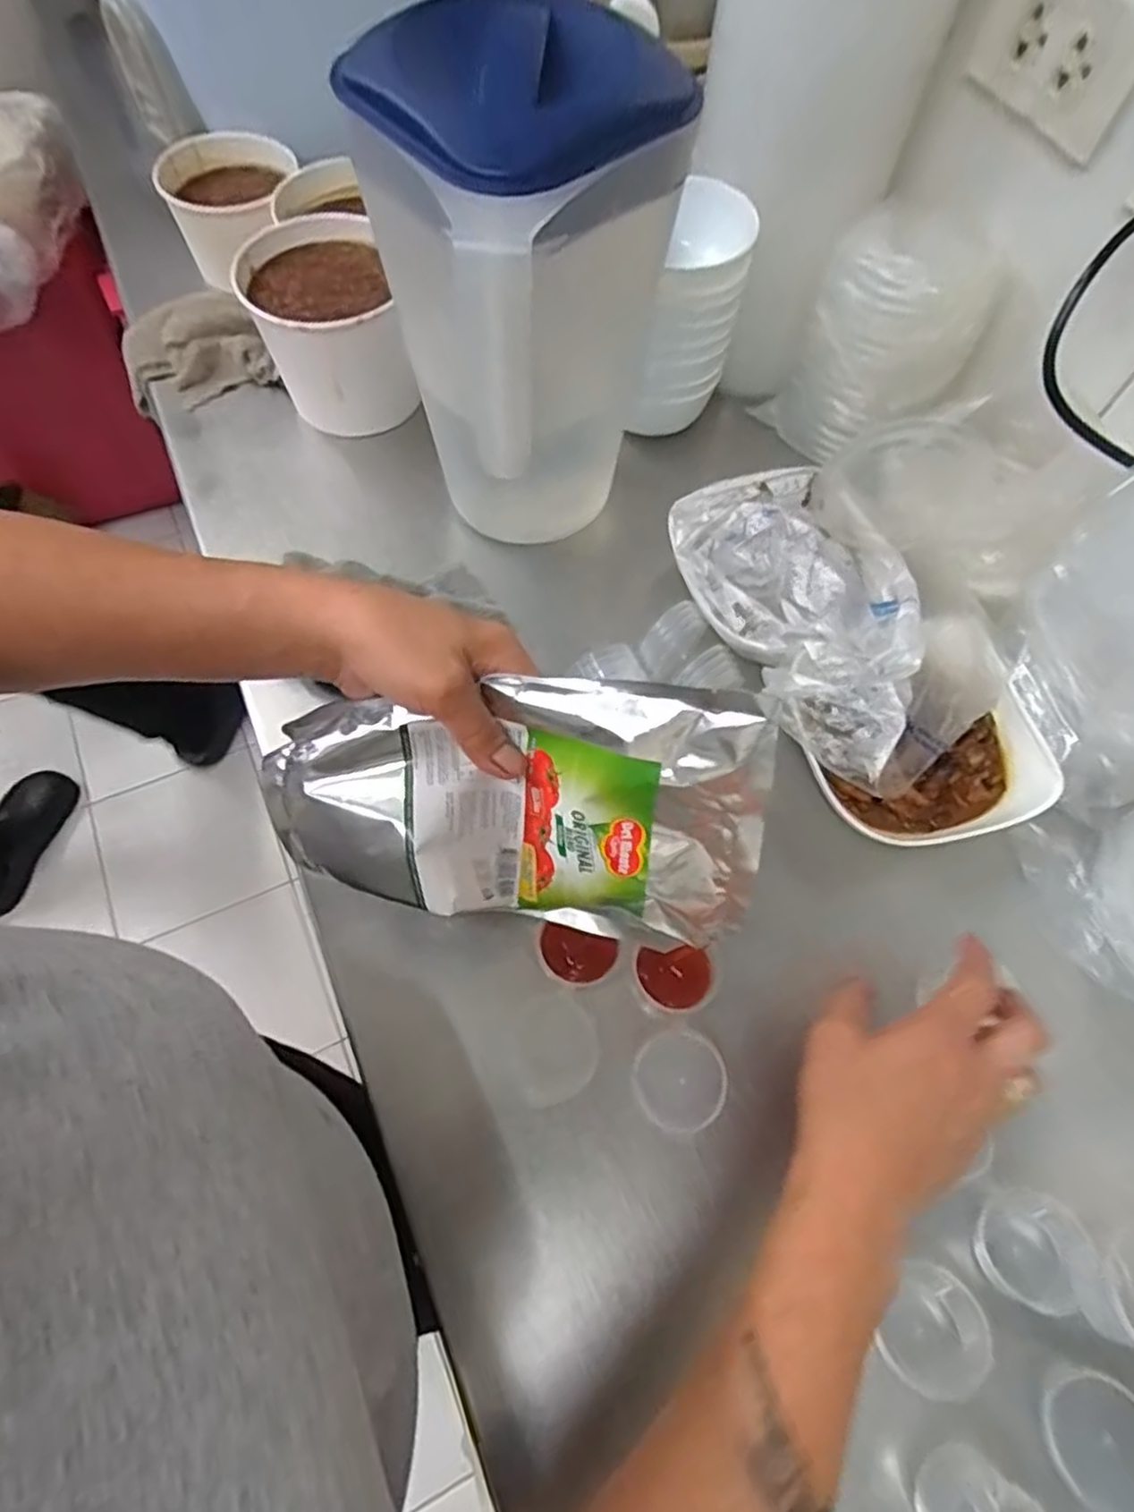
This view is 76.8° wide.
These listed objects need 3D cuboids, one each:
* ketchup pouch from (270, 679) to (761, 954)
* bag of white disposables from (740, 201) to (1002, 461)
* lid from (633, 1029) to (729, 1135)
[{"bbox_3d":[-0.030,0.027,0.347,0.234,0.128,0.036,3,19,9],"label":"ketchup pouch"},{"bbox_3d":[0.248,-0.324,0.570,0.090,0.156,0.122,-38,71,-18],"label":"bag of white disposables"},{"bbox_3d":[0.062,0.174,0.382,0.047,0.010,0.048,1,65,-2],"label":"lid"}]

